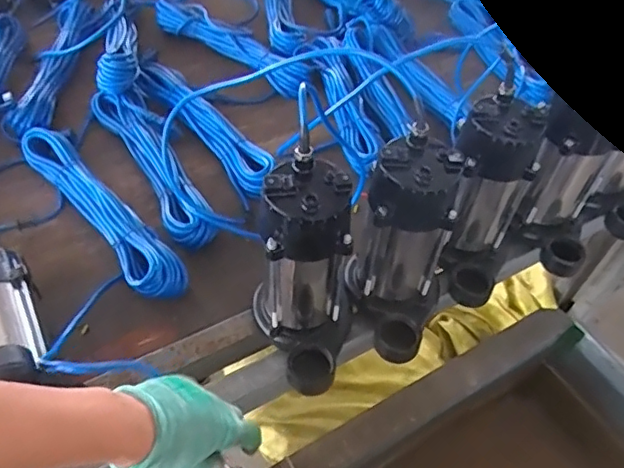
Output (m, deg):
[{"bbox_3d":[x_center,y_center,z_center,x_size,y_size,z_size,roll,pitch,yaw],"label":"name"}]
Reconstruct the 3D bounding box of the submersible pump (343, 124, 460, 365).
[{"bbox_3d":[0.101,0.019,0.629,0.114,0.220,0.140,17,51,9],"label":"submersible pump"}]

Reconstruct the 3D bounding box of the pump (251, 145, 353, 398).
[{"bbox_3d":[0.005,0.042,0.600,0.111,0.221,0.155,-21,55,-21],"label":"pump"}]

